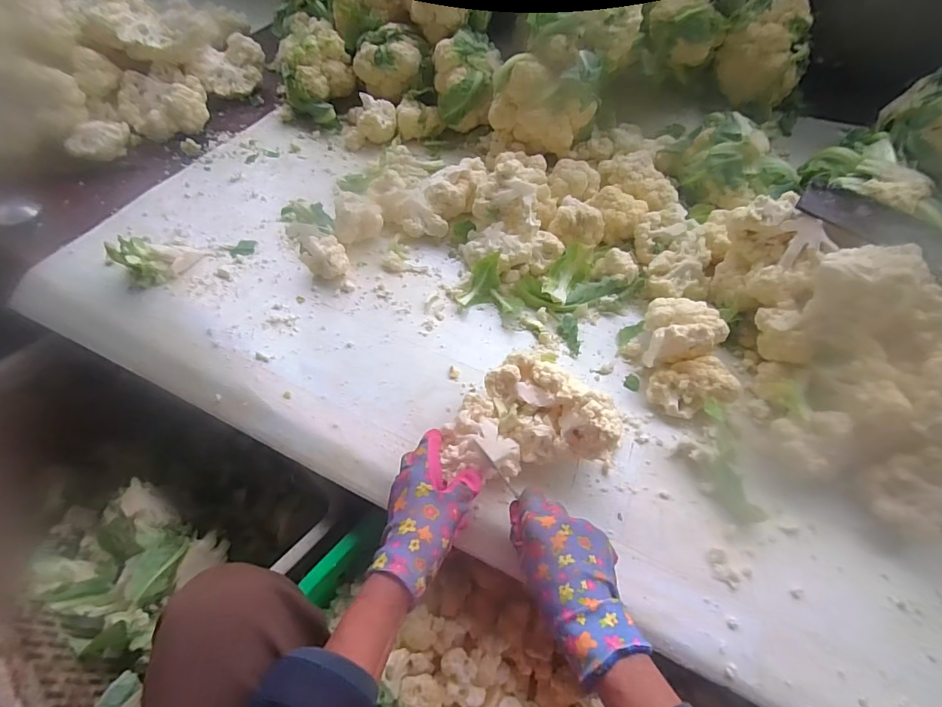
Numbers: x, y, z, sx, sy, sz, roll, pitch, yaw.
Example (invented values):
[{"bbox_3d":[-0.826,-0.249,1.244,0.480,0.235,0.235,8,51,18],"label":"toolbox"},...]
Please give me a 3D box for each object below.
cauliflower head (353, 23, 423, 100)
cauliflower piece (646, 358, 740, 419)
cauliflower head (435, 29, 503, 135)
[{"bbox_3d":[-0.155,-0.557,0.900,0.135,0.099,0.100,-6,54,-8],"label":"cauliflower head"},{"bbox_3d":[0.262,0.043,0.563,0.083,0.054,0.055,-6,56,-6],"label":"cauliflower piece"},{"bbox_3d":[-0.008,-0.505,0.884,0.119,0.144,0.127,0,56,-2],"label":"cauliflower head"}]

